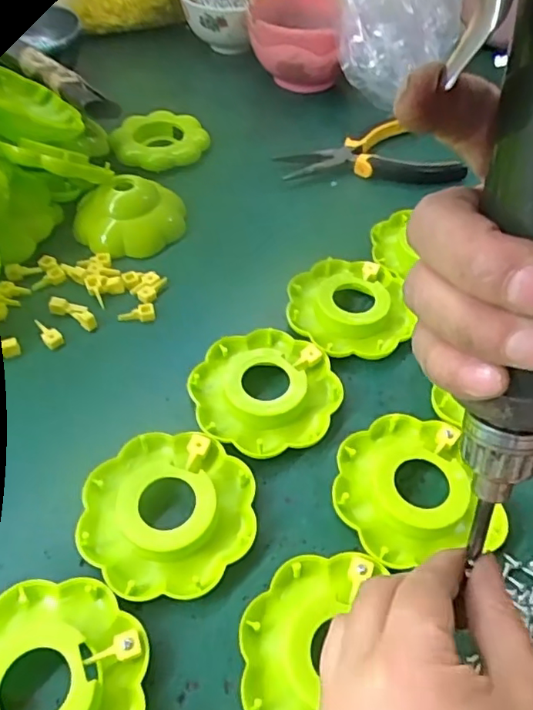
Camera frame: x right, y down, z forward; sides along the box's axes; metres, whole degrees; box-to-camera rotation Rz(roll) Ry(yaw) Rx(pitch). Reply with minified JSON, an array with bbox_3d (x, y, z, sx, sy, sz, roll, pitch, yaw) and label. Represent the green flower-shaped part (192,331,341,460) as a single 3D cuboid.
[{"bbox_3d":[-0.001,0.018,0.321,0.080,0.014,0.080,0,51,0],"label":"green flower-shaped part"}]

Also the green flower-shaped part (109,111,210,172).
[{"bbox_3d":[-0.089,-0.178,0.470,0.074,0.021,0.063,-24,55,-18],"label":"green flower-shaped part"}]

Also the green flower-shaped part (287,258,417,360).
[{"bbox_3d":[0.054,-0.033,0.363,0.079,0.014,0.080,0,51,0],"label":"green flower-shaped part"}]

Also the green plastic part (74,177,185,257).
[{"bbox_3d":[-0.098,-0.103,0.397,0.078,0.030,0.057,-13,53,-11],"label":"green plastic part"}]

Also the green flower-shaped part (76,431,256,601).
[{"bbox_3d":[-0.048,0.075,0.275,0.081,0.018,0.082,0,51,0],"label":"green flower-shaped part"}]

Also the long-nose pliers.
[{"bbox_3d":[0.085,-0.156,0.460,0.131,0.014,0.088,-21,55,-17],"label":"long-nose pliers"}]

